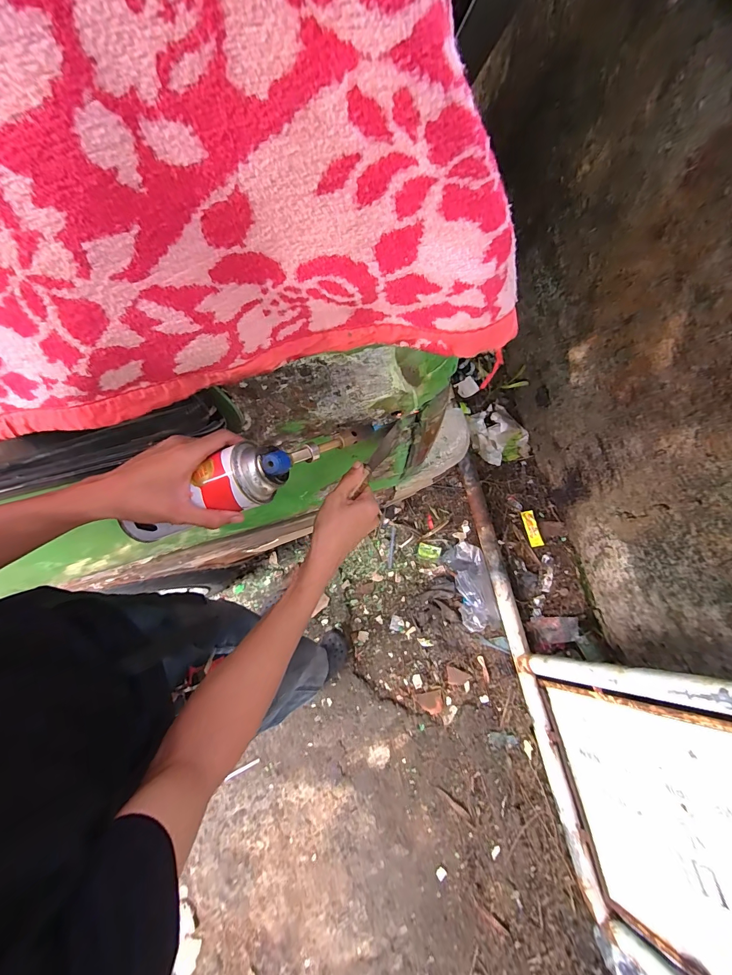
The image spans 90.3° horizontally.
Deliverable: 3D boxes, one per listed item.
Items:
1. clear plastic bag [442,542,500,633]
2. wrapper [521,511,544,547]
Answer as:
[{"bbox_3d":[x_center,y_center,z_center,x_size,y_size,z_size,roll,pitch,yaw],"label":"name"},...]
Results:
[{"bbox_3d":[0.362,0.335,1.238,0.117,0.083,0.284,-13,74,-6],"label":"clear plastic bag"},{"bbox_3d":[0.576,0.142,1.262,0.041,0.007,0.126,-11,66,7],"label":"wrapper"}]

